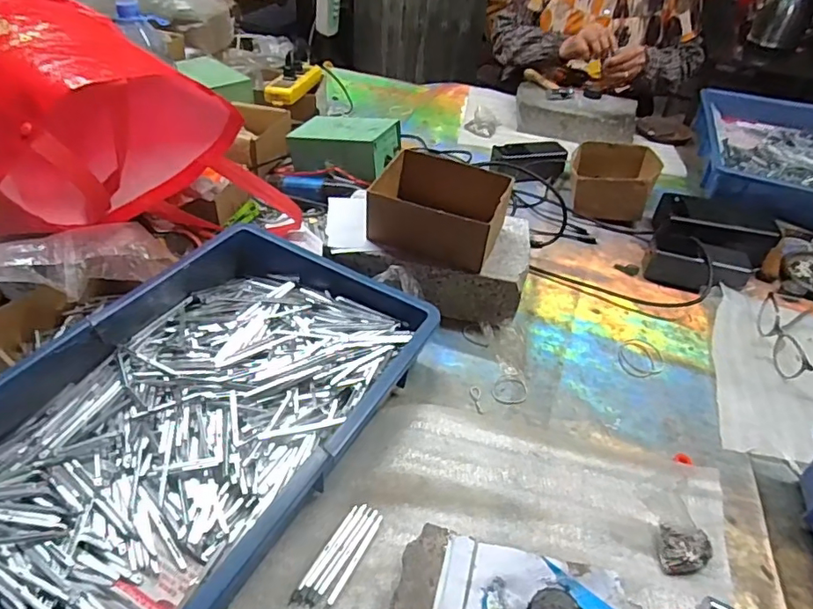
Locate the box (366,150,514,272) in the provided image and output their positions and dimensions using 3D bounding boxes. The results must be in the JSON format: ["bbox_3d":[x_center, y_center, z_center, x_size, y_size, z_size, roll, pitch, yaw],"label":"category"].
[{"bbox_3d":[0.042,-0.119,0.662,0.158,0.078,0.122,15,43,10],"label":"box"}]

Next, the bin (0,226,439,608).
[{"bbox_3d":[-0.193,0.095,0.516,0.290,0.075,0.434,23,45,19],"label":"bin"}]

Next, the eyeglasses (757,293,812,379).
[{"bbox_3d":[0.534,0.044,0.679,0.149,0.042,0.152,4,42,-2],"label":"eyeglasses"}]

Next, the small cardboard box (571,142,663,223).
[{"bbox_3d":[0.348,-0.208,0.915,0.134,0.072,0.149,13,43,9],"label":"small cardboard box"}]

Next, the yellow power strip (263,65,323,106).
[{"bbox_3d":[-0.208,-0.420,1.021,0.052,0.028,0.165,16,43,12],"label":"yellow power strip"}]

